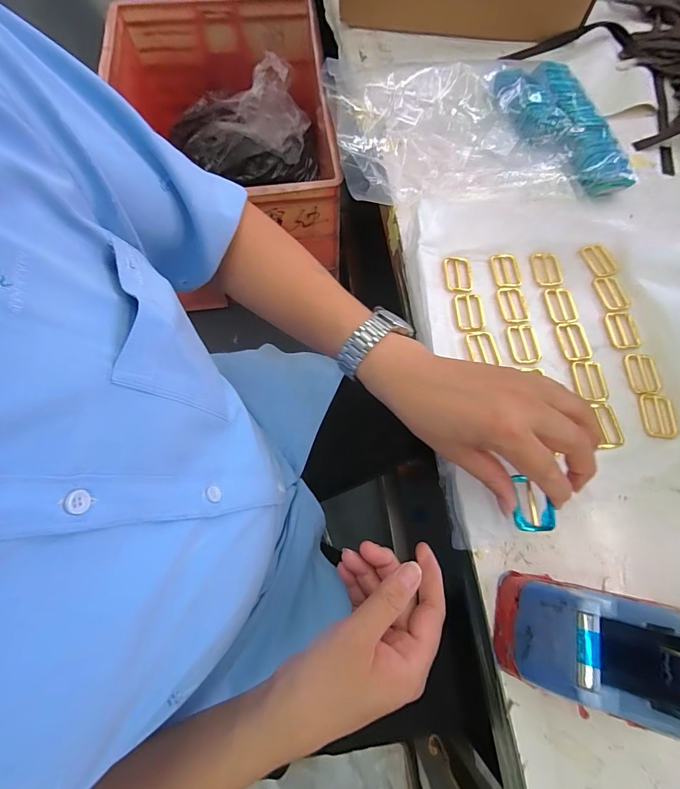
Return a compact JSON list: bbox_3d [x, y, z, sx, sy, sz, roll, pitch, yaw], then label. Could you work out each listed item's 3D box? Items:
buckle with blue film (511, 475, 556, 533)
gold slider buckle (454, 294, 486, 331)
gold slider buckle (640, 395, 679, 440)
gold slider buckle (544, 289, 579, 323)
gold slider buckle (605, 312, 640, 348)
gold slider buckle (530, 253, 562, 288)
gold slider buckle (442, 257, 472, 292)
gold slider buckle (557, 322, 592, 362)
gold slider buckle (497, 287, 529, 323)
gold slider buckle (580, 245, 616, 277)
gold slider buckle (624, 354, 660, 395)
[{"bbox_3d":[0.155,0.089,0.308,0.029,0.009,0.042,6,70,0],"label":"buckle with blue film"},{"bbox_3d":[0.141,-0.090,0.413,0.034,0.004,0.046,2,69,1],"label":"gold slider buckle"},{"bbox_3d":[0.313,0.022,0.373,0.029,0.005,0.045,4,69,2],"label":"gold slider buckle"},{"bbox_3d":[0.245,-0.097,0.420,0.029,0.006,0.044,-5,69,-2],"label":"gold slider buckle"},{"bbox_3d":[0.303,-0.069,0.409,0.028,0.006,0.044,0,69,0],"label":"gold slider buckle"},{"bbox_3d":[0.235,-0.142,0.435,0.028,0.004,0.045,-4,69,-2],"label":"gold slider buckle"},{"bbox_3d":[0.134,-0.133,0.428,0.034,0.006,0.044,1,69,-7],"label":"gold slider buckle"},{"bbox_3d":[0.248,-0.056,0.402,0.031,0.004,0.044,-6,69,-2],"label":"gold slider buckle"},{"bbox_3d":[0.191,-0.098,0.418,0.027,0.004,0.045,-6,69,-2],"label":"gold slider buckle"},{"bbox_3d":[0.302,-0.156,0.444,0.024,0.007,0.043,-19,70,-7],"label":"gold slider buckle"},{"bbox_3d":[0.310,-0.021,0.390,0.026,0.006,0.045,0,69,0],"label":"gold slider buckle"}]

